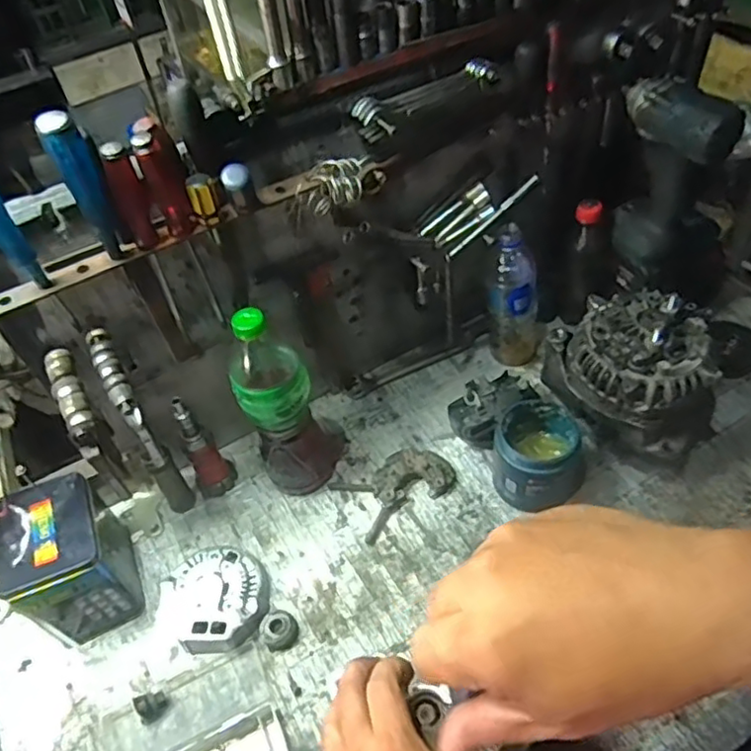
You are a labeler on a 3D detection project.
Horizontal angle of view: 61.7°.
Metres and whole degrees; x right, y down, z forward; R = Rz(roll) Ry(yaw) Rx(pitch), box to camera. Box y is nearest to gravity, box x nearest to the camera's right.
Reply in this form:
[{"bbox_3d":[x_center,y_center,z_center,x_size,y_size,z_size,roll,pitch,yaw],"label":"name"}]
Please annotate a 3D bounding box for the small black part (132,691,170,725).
[{"bbox_3d":[-0.222,0.326,0.624,0.030,0.013,0.027,-34,53,-22],"label":"small black part"}]

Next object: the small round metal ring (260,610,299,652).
[{"bbox_3d":[-0.101,0.268,0.665,0.038,0.017,0.039,-3,48,4],"label":"small round metal ring"}]

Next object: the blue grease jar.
[{"bbox_3d":[0.188,0.094,0.722,0.096,0.107,0.097,-3,48,4],"label":"blue grease jar"}]

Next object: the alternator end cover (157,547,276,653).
[{"bbox_3d":[-0.174,0.242,0.684,0.115,0.038,0.108,2,49,8],"label":"alternator end cover"}]

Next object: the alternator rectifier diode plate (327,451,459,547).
[{"bbox_3d":[0.027,0.131,0.760,0.133,0.026,0.089,-24,50,-14],"label":"alternator rectifier diode plate"}]

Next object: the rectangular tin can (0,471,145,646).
[{"bbox_3d":[-0.329,0.197,0.682,0.092,0.145,0.132,-22,50,-13],"label":"rectangular tin can"}]

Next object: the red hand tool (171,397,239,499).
[{"bbox_3d":[-0.207,0.087,0.750,0.046,0.152,0.041,-25,50,-15],"label":"red hand tool"}]

